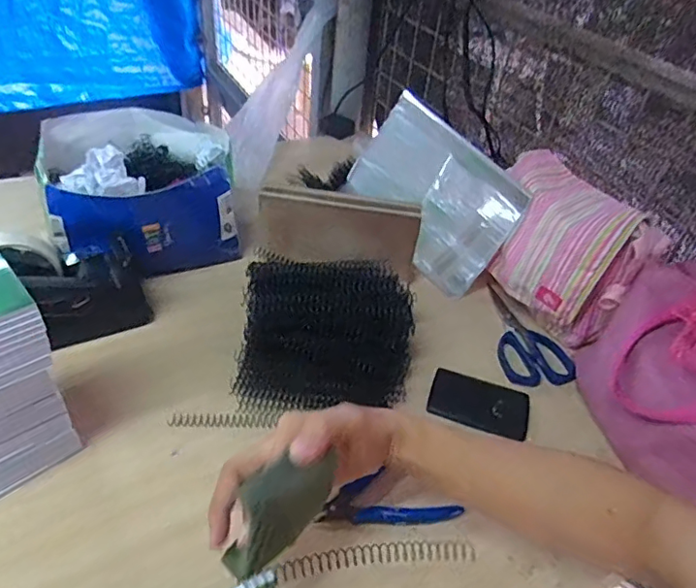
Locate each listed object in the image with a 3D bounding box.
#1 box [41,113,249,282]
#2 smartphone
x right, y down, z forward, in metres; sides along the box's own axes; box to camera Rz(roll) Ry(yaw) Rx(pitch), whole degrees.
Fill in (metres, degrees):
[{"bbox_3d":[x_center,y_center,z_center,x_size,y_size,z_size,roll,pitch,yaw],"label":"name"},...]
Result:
[{"bbox_3d":[-0.255,-0.140,0.686,0.212,0.136,0.236,-12,45,-20],"label":"box"},{"bbox_3d":[0.138,0.114,0.571,0.102,0.007,0.064,15,42,9],"label":"smartphone"}]

